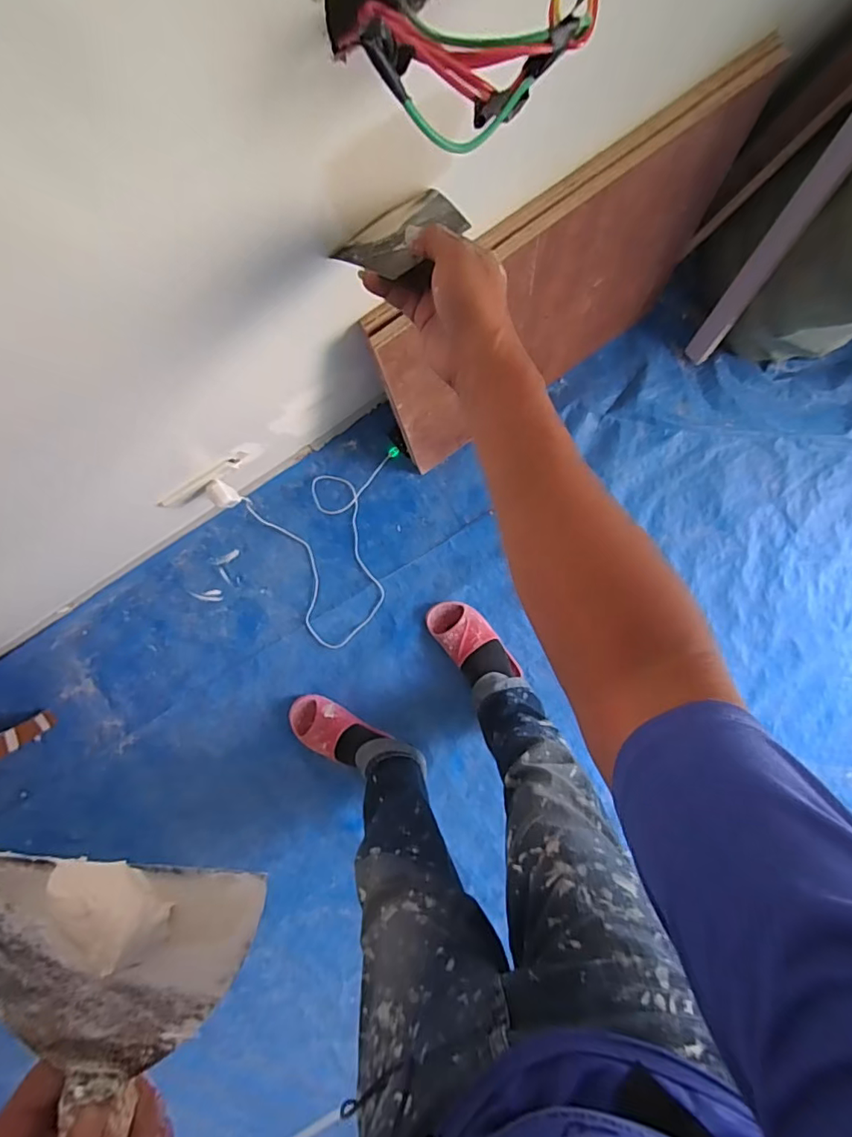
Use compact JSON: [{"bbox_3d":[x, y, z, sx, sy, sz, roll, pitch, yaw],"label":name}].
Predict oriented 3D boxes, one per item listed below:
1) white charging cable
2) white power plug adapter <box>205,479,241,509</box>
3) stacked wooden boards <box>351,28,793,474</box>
[{"bbox_3d":[-0.183,-0.022,1.162,0.307,0.023,0.361,-17,98,-2],"label":"white charging cable"},{"bbox_3d":[-0.332,-0.120,0.867,0.032,0.053,0.045,-44,96,2],"label":"white power plug adapter"},{"bbox_3d":[0.217,-0.433,0.890,0.640,0.517,0.043,-35,81,1],"label":"stacked wooden boards"}]

